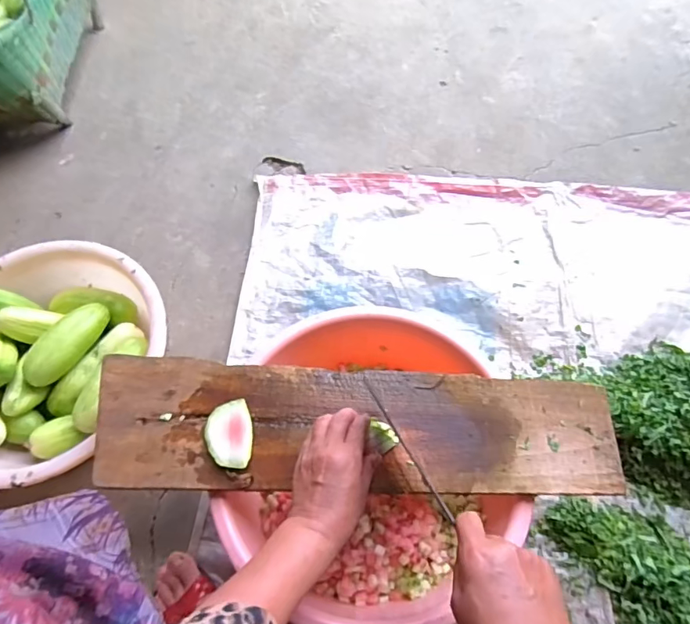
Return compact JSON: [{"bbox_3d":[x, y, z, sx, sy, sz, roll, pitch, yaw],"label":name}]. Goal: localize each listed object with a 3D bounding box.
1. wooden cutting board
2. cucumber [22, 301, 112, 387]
[{"bbox_3d":[0.004,0.137,0.568,0.618,0.025,0.151,2,63,2],"label":"wooden cutting board"},{"bbox_3d":[-0.430,0.045,0.730,0.054,0.055,0.145,31,69,14],"label":"cucumber"}]

